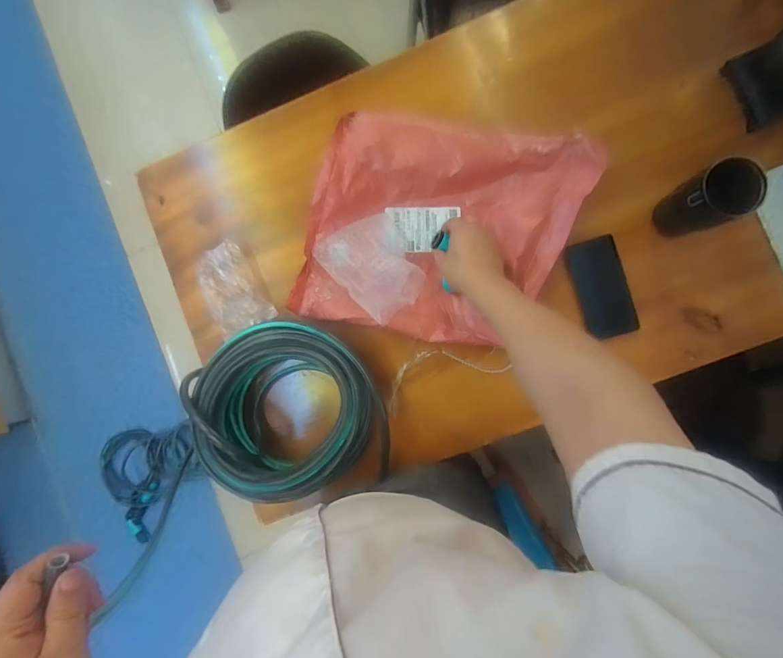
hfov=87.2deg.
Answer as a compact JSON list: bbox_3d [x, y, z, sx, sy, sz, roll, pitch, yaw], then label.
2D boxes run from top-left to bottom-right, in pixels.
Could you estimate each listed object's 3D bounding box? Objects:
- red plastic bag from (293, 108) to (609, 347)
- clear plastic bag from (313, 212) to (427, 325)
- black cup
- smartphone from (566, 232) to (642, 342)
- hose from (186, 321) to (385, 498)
[{"bbox_3d":[0.072,-0.156,0.671,0.429,0.073,0.341,11,90,5],"label":"red plastic bag"},{"bbox_3d":[-0.025,-0.111,0.670,0.141,0.049,0.173,-42,86,3],"label":"clear plastic bag"},{"bbox_3d":[0.452,-0.183,0.601,0.079,0.148,0.074,0,89,5],"label":"black cup"},{"bbox_3d":[0.352,-0.069,0.686,0.078,0.017,0.163,-15,87,5],"label":"smartphone"},{"bbox_3d":[-0.158,0.138,0.661,0.262,0.097,0.274,-30,86,4],"label":"hose"}]

